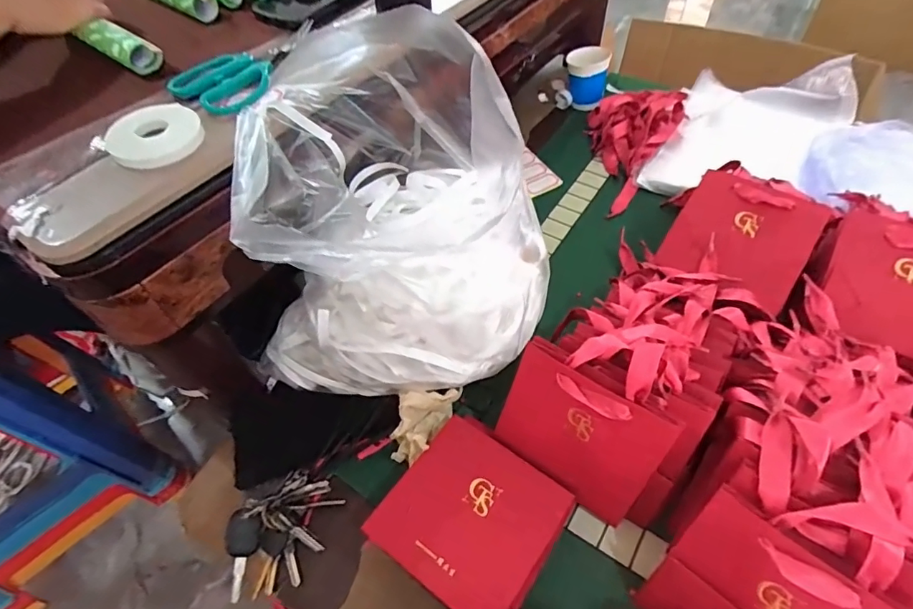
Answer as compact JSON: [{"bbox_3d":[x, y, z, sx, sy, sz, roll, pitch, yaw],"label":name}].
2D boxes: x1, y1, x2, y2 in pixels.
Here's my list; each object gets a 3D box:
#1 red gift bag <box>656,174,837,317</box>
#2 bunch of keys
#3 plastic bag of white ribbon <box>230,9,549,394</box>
[{"bbox_3d":[0.329,-0.080,0.569,0.138,0.020,0.136,30,86,22],"label":"red gift bag"},{"bbox_3d":[-0.170,0.221,0.473,0.078,0.033,0.117,37,63,26],"label":"bunch of keys"},{"bbox_3d":[-0.049,-0.069,0.475,0.262,0.229,0.240,6,54,7],"label":"plastic bag of white ribbon"}]

